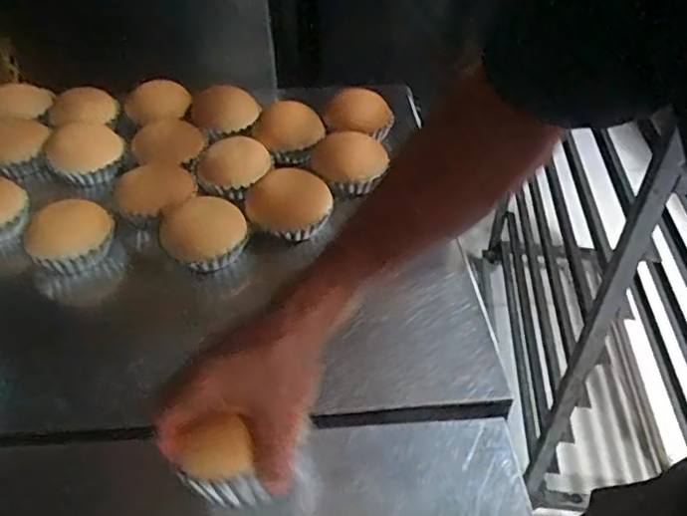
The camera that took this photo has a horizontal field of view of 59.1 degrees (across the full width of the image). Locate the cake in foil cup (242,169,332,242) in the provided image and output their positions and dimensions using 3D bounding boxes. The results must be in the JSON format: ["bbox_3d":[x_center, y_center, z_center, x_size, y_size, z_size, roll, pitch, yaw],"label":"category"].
[{"bbox_3d":[-0.062,-0.062,0.683,0.097,0.049,0.075,-6,41,-6],"label":"cake in foil cup"}]

